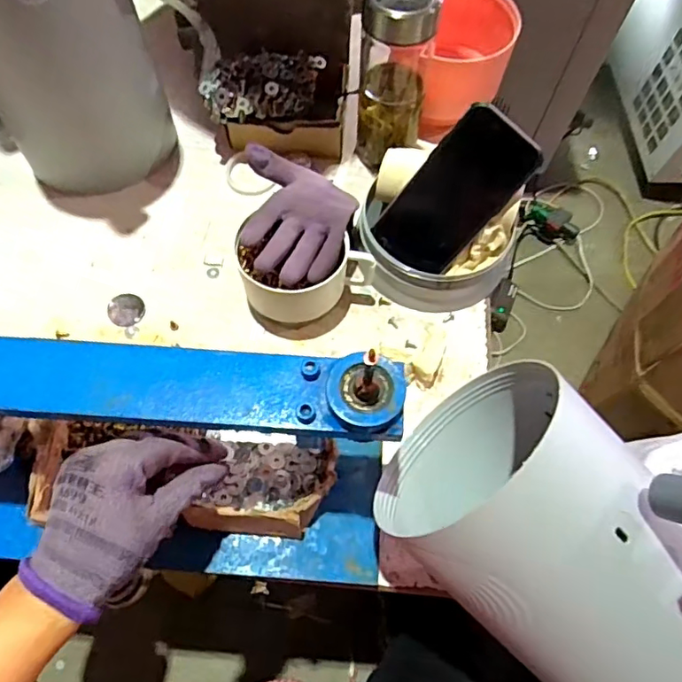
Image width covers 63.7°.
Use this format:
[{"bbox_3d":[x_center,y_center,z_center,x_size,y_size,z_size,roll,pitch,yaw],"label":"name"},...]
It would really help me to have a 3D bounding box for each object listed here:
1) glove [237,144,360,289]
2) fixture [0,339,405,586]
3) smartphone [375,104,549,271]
[{"bbox_3d":[-0.040,-0.120,0.530,0.100,0.051,0.131,1,66,-1],"label":"glove"},{"bbox_3d":[-0.208,0.089,0.405,0.486,0.188,0.131,4,65,0],"label":"fixture"},{"bbox_3d":[0.110,-0.140,0.533,0.085,0.012,0.160,41,115,2],"label":"smartphone"}]

